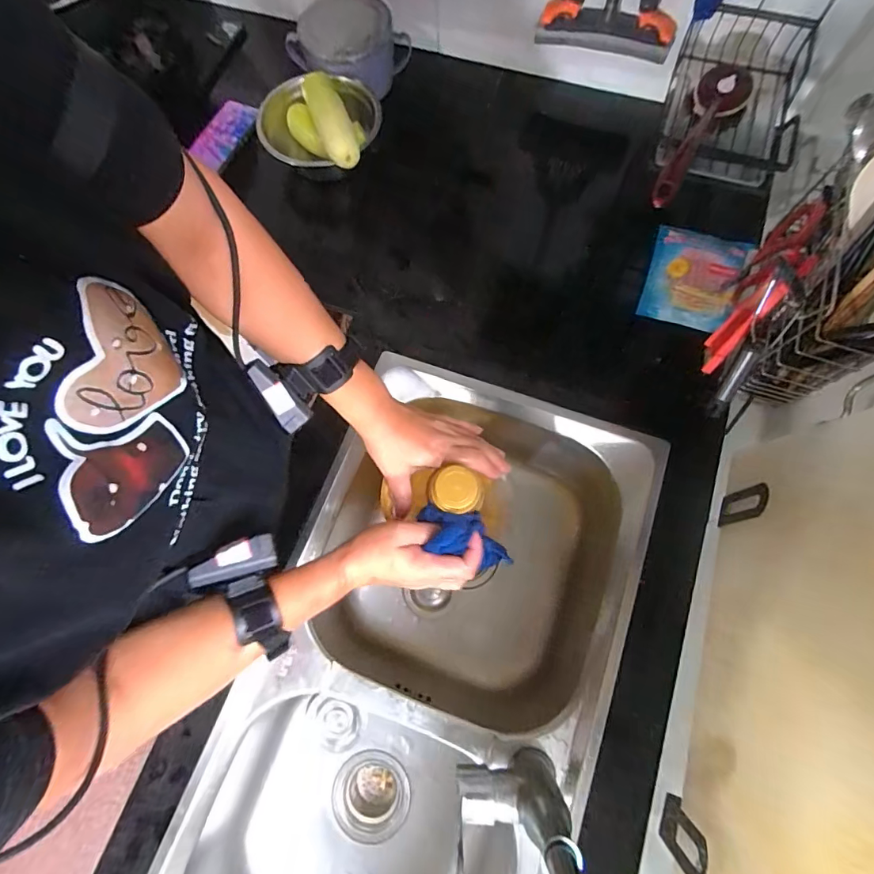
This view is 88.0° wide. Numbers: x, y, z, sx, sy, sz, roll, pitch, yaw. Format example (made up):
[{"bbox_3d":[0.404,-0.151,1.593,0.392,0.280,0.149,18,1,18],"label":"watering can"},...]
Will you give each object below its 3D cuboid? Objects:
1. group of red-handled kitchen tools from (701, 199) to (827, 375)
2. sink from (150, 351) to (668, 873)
[{"bbox_3d":[0.327,-0.157,0.453,0.020,0.139,0.144,26,76,9],"label":"group of red-handled kitchen tools"},{"bbox_3d":[-0.009,0.307,0.600,0.392,0.213,0.732,20,75,8],"label":"sink"}]

